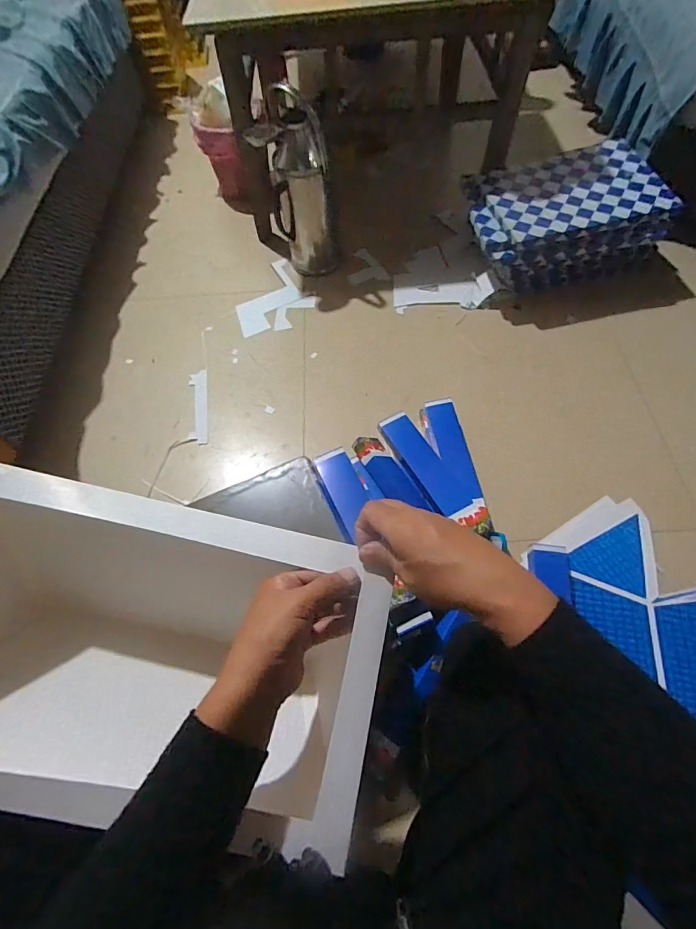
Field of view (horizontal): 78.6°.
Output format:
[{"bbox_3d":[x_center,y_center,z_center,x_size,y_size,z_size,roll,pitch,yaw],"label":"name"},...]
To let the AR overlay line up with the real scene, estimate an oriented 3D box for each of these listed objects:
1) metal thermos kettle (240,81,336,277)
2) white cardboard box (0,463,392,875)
[{"bbox_3d":[-0.136,-0.717,1.140,0.180,0.415,0.114,-3,62,2],"label":"metal thermos kettle"},{"bbox_3d":[-0.177,0.167,0.389,0.398,0.157,0.236,10,63,0],"label":"white cardboard box"}]

